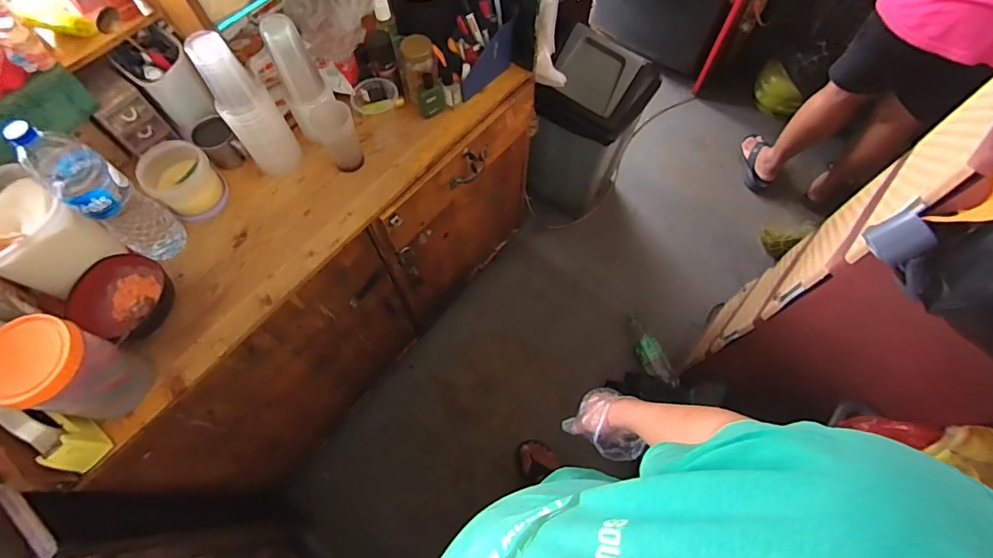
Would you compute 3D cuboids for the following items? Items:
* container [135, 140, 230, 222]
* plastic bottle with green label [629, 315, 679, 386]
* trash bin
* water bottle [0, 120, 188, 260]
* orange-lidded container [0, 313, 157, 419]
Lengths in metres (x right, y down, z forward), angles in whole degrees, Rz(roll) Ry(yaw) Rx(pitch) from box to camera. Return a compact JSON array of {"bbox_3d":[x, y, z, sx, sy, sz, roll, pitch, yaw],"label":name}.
[{"bbox_3d":[-0.597,-0.189,0.913,0.113,0.102,0.114,0,67,-1],"label":"container"},{"bbox_3d":[0.520,0.244,1.607,0.083,0.055,0.269,-23,69,-11],"label":"plastic bottle with green label"},{"bbox_3d":[0.296,-0.486,1.599,0.326,0.609,0.292,19,68,7],"label":"trash bin"},{"bbox_3d":[-0.632,-0.131,0.777,0.074,0.307,0.089,33,70,12],"label":"water bottle"},{"bbox_3d":[-0.640,0.140,0.720,0.117,0.177,0.126,14,67,5],"label":"orange-lidded container"}]

